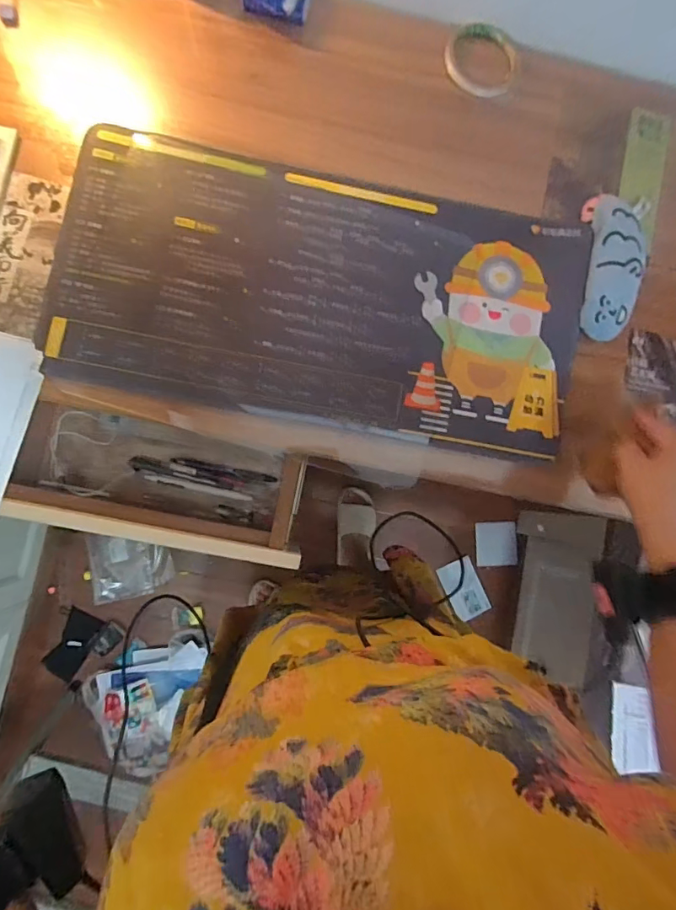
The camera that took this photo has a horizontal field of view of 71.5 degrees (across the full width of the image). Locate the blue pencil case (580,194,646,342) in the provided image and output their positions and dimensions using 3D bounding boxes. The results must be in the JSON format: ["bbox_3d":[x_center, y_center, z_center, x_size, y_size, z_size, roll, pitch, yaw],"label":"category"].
[{"bbox_3d":[0.318,-0.215,0.542,0.065,0.036,0.160,8,87,-5],"label":"blue pencil case"}]

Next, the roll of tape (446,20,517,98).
[{"bbox_3d":[0.173,-0.471,0.558,0.087,0.017,0.083,0,88,-5],"label":"roll of tape"}]

